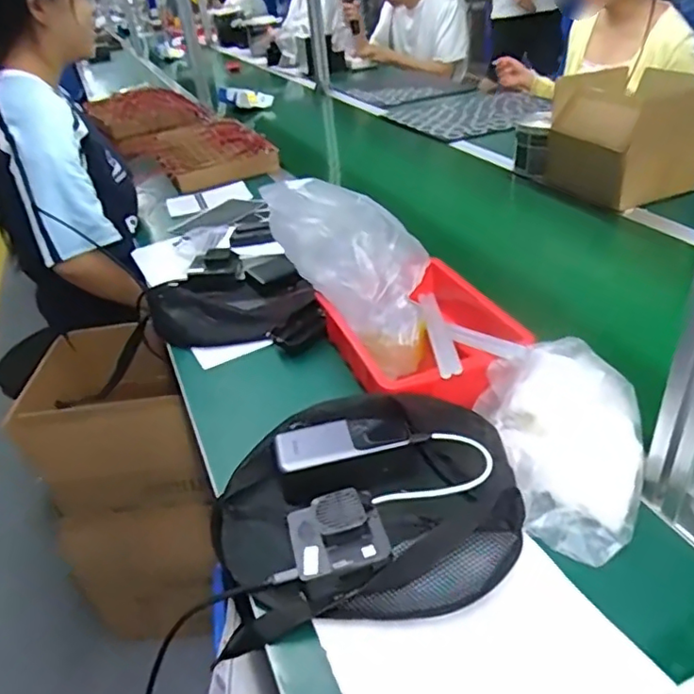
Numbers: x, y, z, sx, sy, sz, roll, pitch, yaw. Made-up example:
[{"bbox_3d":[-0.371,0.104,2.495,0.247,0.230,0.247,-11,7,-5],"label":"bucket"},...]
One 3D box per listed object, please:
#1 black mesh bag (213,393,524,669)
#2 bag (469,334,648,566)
[{"bbox_3d":[0.013,0.139,0.533,0.270,0.067,0.207,-9,34,-3],"label":"black mesh bag"},{"bbox_3d":[0.201,0.087,0.533,0.133,0.099,0.179,-3,34,6],"label":"bag"}]

